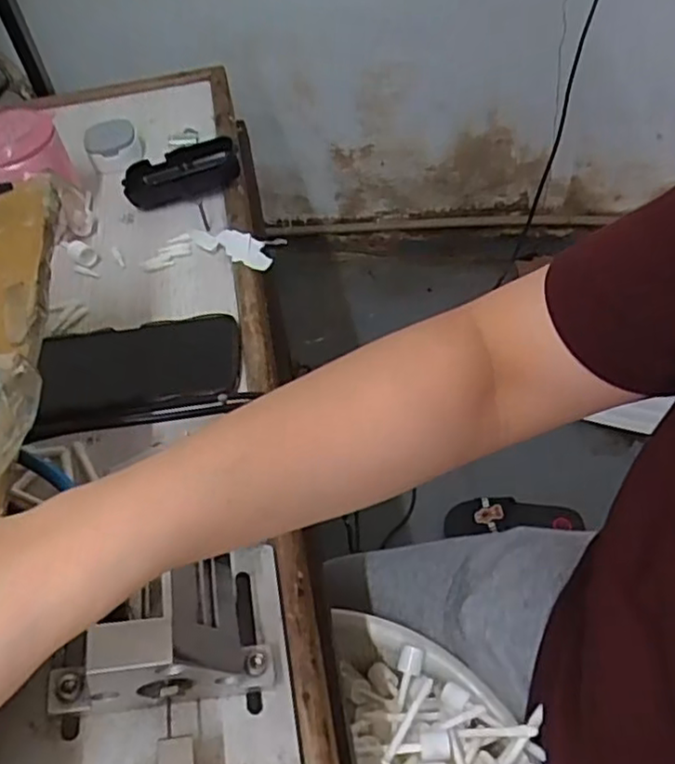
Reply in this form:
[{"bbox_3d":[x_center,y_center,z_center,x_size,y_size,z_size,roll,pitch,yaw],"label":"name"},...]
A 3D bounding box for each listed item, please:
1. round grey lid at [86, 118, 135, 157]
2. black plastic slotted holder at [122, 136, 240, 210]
[{"bbox_3d":[-0.239,-0.259,0.698,0.048,0.007,0.053,-6,60,-10],"label":"round grey lid"},{"bbox_3d":[-0.152,-0.203,0.650,0.109,0.027,0.050,-22,54,-11],"label":"black plastic slotted holder"}]

